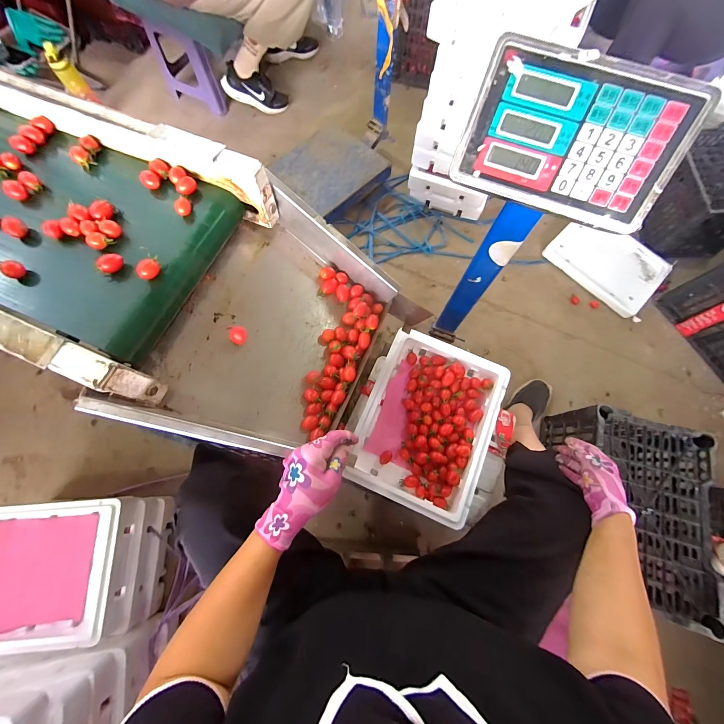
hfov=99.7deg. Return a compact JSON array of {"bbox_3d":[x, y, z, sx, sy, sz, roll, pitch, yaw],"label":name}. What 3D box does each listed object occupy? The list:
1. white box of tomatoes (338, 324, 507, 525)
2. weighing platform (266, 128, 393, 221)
[{"bbox_3d":[0.141,0.127,0.659,0.255,0.073,0.346,22,74,9],"label":"white box of tomatoes"},{"bbox_3d":[-0.122,-0.668,1.081,0.331,0.077,0.302,-43,76,-11],"label":"weighing platform"}]

